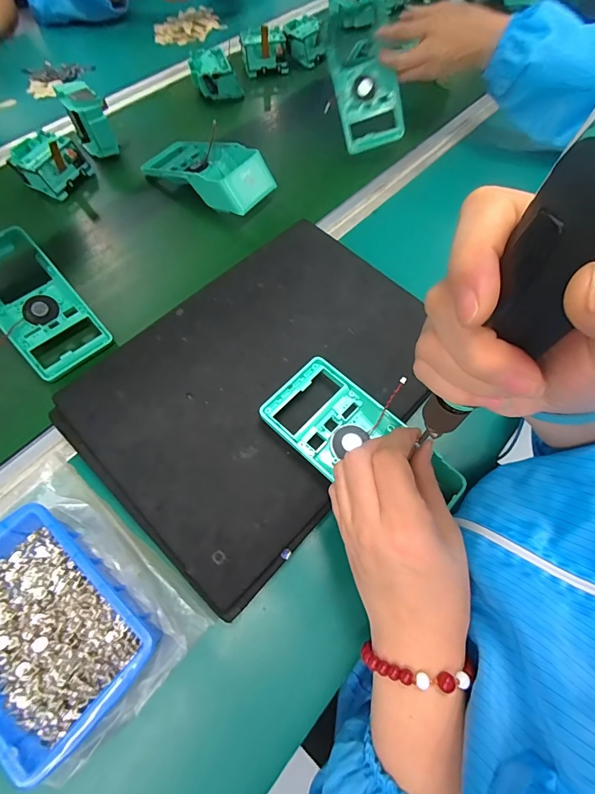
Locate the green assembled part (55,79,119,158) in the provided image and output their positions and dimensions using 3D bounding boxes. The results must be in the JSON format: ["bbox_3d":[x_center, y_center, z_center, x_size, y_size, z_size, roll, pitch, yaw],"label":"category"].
[{"bbox_3d":[-0.289,-0.383,0.524,0.053,0.071,0.077,-24,67,-13],"label":"green assembled part"}]

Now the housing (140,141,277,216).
[{"bbox_3d":[-0.123,-0.309,0.506,0.183,0.053,0.088,33,67,13],"label":"housing"}]

